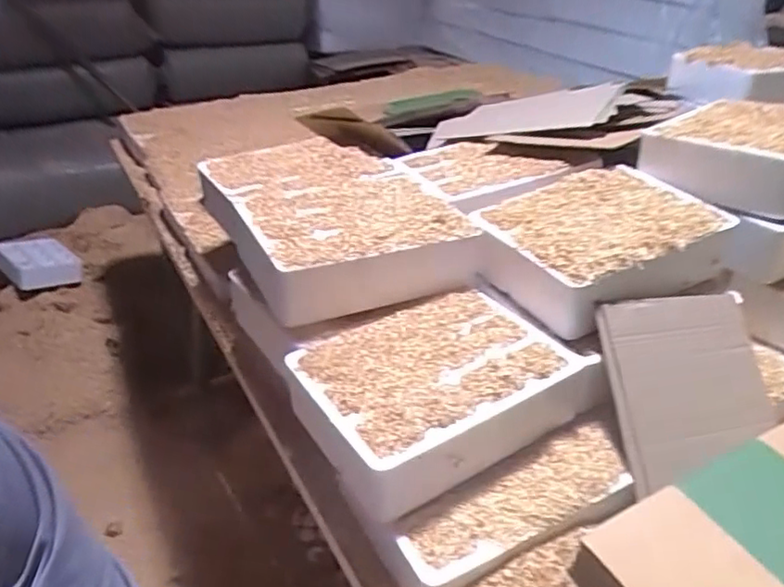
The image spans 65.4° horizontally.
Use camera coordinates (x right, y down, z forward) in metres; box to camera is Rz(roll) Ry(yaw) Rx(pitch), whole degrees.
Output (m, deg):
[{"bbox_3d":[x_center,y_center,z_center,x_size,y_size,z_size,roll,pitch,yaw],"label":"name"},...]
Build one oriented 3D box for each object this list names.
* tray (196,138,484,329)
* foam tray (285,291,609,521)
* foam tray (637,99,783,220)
[{"bbox_3d":[-0.084,-0.100,0.796,0.250,0.090,0.377,-14,35,-21],"label":"tray"},{"bbox_3d":[0.045,0.089,0.619,0.267,0.063,0.196,-21,37,-29],"label":"foam tray"},{"bbox_3d":[0.449,-0.185,0.770,0.230,0.064,0.189,-26,40,-35],"label":"foam tray"}]

